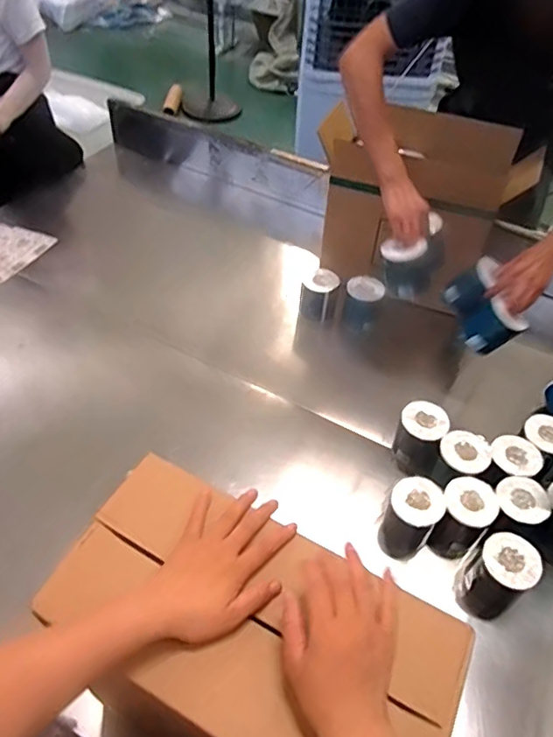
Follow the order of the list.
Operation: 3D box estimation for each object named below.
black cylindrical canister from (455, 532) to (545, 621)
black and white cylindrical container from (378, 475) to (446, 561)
[{"bbox_3d":[0.385,0.367,0.980,0.093,0.174,0.096,2,49,-2],"label":"black cylindrical canister"},{"bbox_3d":[0.246,0.291,1.047,0.094,0.173,0.100,2,49,-2],"label":"black and white cylindrical container"}]

